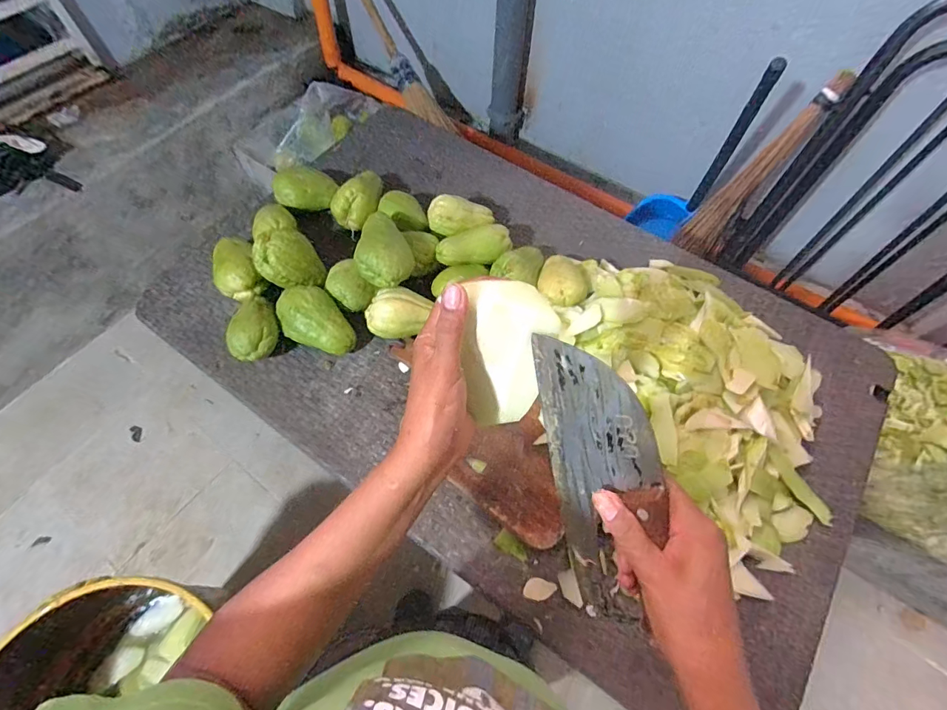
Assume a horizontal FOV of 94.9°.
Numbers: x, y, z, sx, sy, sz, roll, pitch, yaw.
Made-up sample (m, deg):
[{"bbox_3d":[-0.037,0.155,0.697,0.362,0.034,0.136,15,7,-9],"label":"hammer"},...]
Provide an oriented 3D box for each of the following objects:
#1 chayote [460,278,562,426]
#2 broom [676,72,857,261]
[{"bbox_3d":[0.024,-0.006,0.339,0.060,0.112,0.056,5,26,0],"label":"chayote"},{"bbox_3d":[0.699,-0.442,1.077,0.050,0.478,0.118,-18,61,-41],"label":"broom"}]

